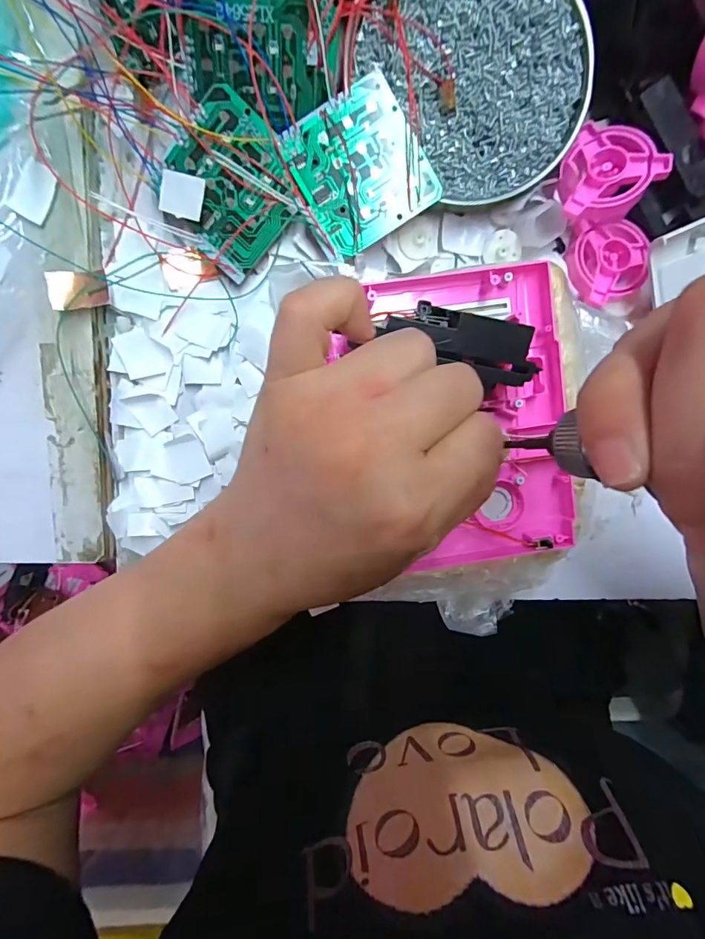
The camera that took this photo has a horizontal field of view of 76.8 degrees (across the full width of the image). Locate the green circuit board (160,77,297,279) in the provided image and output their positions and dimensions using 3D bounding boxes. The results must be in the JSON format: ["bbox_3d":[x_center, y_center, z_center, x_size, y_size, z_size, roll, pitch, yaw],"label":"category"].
[{"bbox_3d":[-0.068,-0.157,0.246,0.069,0.009,0.070,44,94,-8],"label":"green circuit board"}]

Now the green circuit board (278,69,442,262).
[{"bbox_3d":[0.004,-0.165,0.248,0.069,0.010,0.070,-33,99,2],"label":"green circuit board"}]

